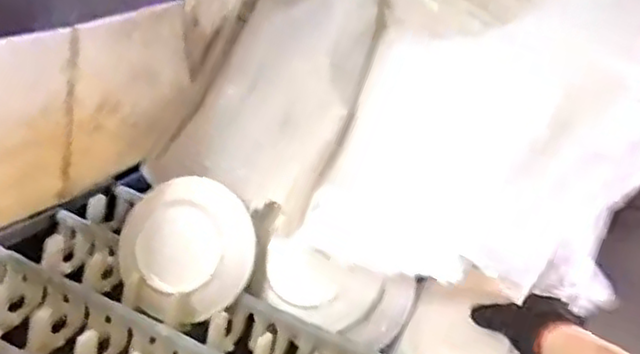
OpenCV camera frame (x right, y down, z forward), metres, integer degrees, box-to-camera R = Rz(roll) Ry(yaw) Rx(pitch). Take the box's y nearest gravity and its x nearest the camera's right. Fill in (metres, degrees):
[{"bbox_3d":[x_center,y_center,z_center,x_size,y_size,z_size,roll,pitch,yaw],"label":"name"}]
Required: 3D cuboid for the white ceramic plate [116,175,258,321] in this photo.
[{"bbox_3d":[-0.141,0.077,0.721,0.135,0.149,0.021,38,-1,3],"label":"white ceramic plate"}]

